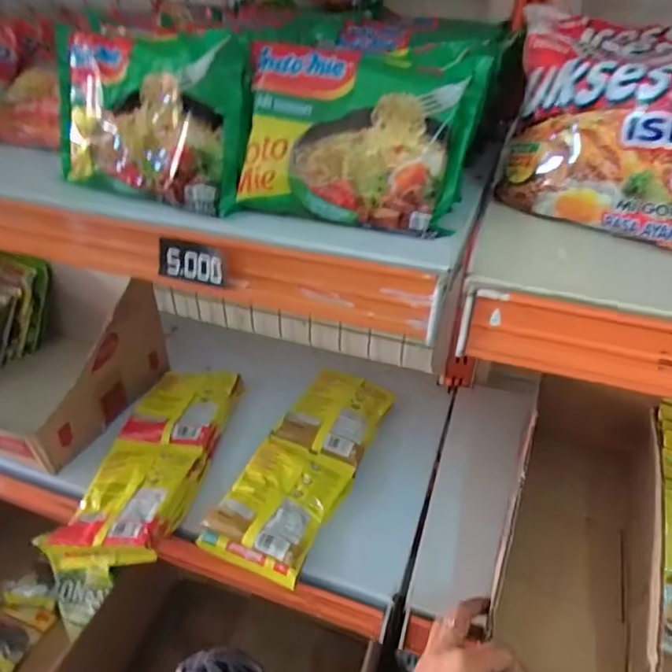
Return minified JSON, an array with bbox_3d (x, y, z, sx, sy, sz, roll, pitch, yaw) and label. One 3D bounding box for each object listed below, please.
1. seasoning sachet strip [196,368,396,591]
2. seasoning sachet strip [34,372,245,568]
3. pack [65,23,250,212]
[{"bbox_3d":[-0.029,0.134,0.588,0.104,0.032,0.269,19,39,17],"label":"seasoning sachet strip"},{"bbox_3d":[-0.208,0.127,0.611,0.119,0.044,0.277,7,37,8],"label":"seasoning sachet strip"},{"bbox_3d":[-0.128,-0.140,0.336,0.139,0.100,0.021,14,15,20],"label":"pack"}]

